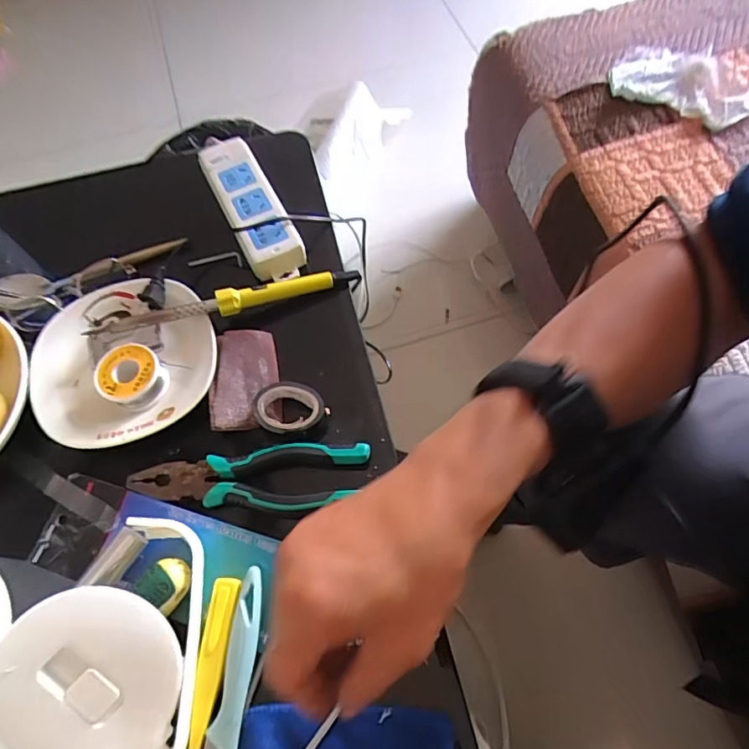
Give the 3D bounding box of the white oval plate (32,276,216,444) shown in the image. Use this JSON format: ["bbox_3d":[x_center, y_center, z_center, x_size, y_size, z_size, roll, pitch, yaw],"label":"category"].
[{"bbox_3d":[-0.228,-0.017,0.455,0.158,0.029,0.156,-16,64,-5],"label":"white oval plate"}]

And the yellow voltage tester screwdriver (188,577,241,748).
[{"bbox_3d":[-0.116,0.212,0.353,0.021,0.013,0.126,4,64,4],"label":"yellow voltage tester screwdriver"}]

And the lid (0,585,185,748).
[{"bbox_3d":[-0.188,0.201,0.328,0.113,0.007,0.115,1,82,-11],"label":"lid"}]

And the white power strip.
[{"bbox_3d":[-0.135,-0.185,0.525,0.055,0.033,0.191,-27,66,-10],"label":"white power strip"}]

